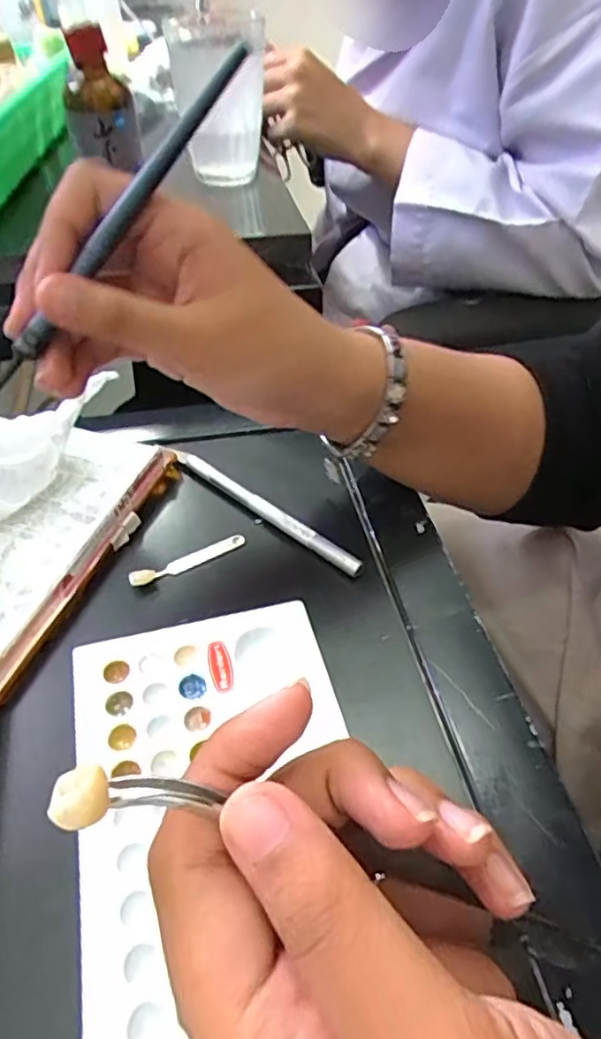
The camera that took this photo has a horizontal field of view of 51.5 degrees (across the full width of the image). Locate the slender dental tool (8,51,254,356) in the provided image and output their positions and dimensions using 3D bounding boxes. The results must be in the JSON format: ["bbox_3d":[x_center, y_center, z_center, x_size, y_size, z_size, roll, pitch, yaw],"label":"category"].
[{"bbox_3d":[-0.059,-0.107,0.212,0.127,0.008,0.009,-51,56,5],"label":"slender dental tool"}]

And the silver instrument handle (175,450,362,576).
[{"bbox_3d":[-0.019,-0.005,0.308,0.119,0.008,0.007,32,53,28],"label":"silver instrument handle"}]

